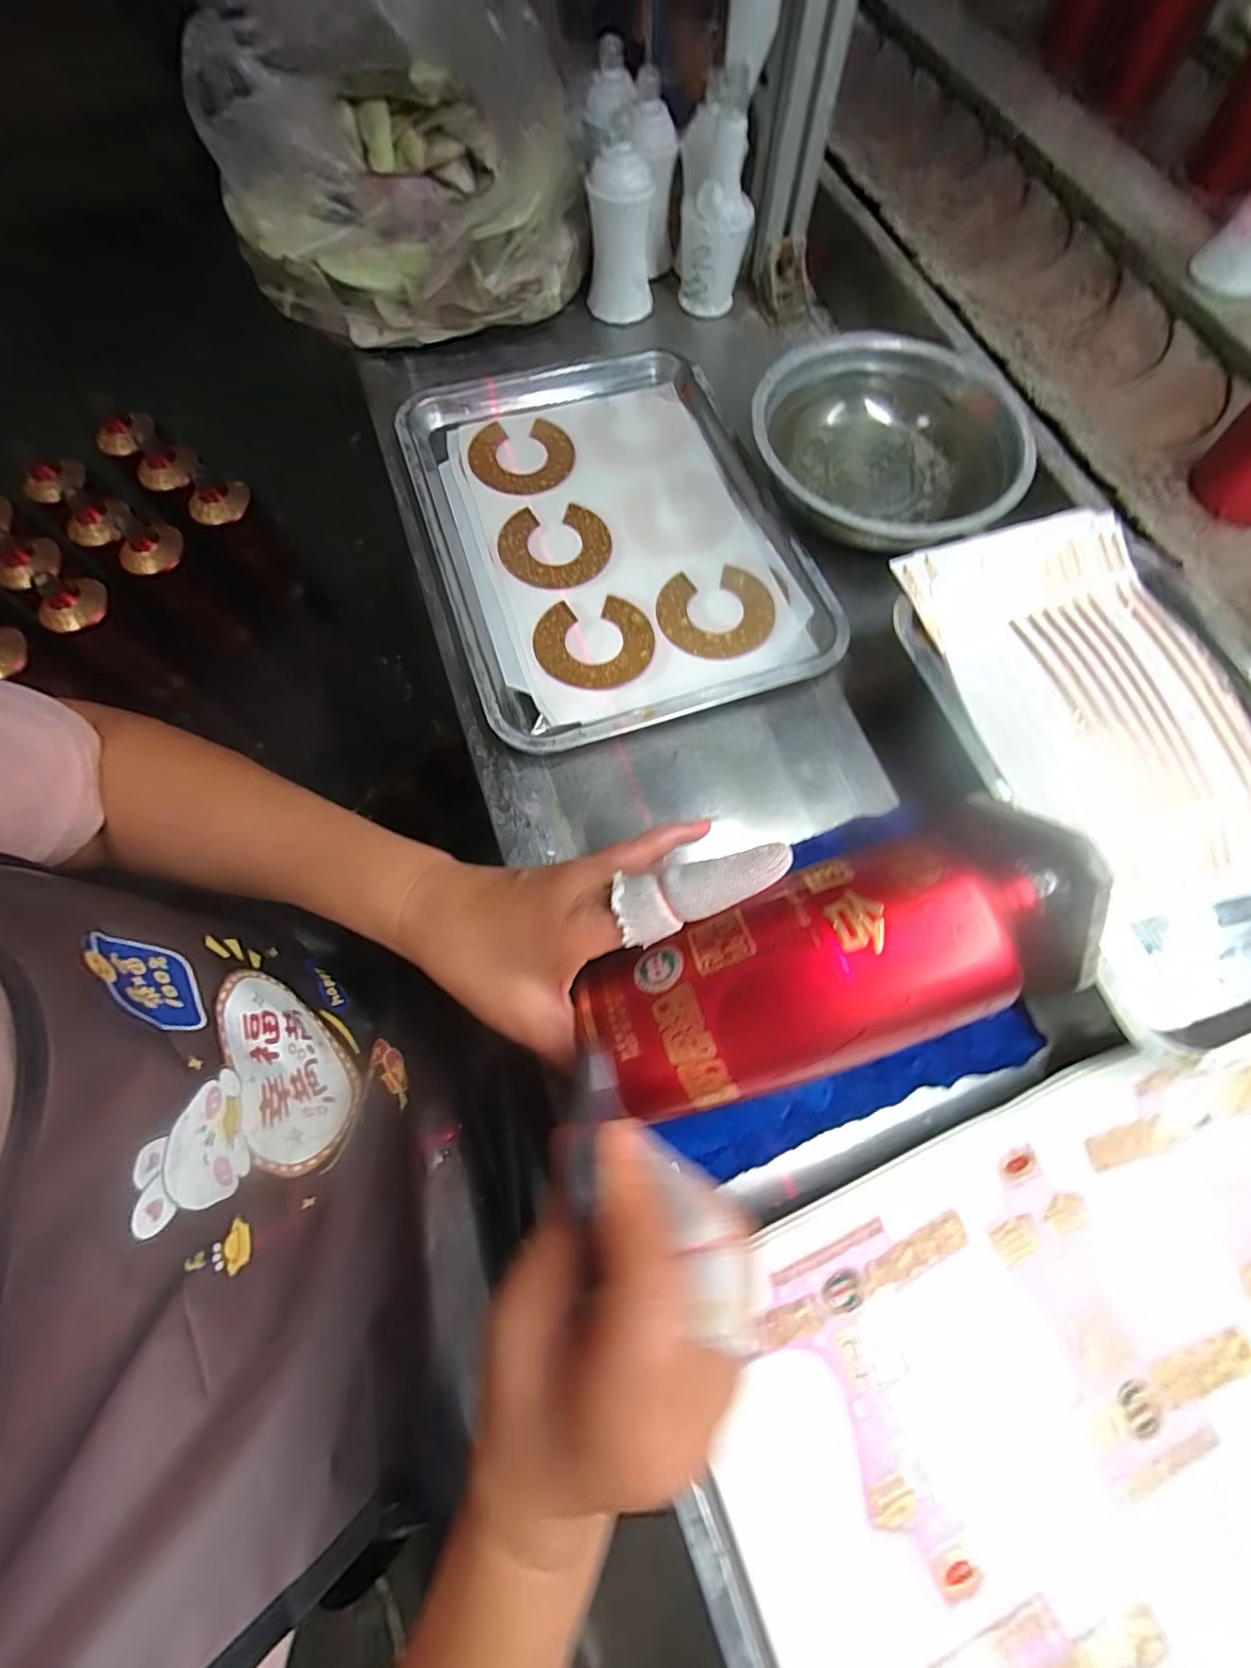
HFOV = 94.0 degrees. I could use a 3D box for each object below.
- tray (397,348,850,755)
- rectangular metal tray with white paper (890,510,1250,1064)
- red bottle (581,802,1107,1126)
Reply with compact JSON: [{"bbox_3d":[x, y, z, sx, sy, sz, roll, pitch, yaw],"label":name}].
[{"bbox_3d":[-0.012,-0.233,0.432,0.254,0.026,0.338,-17,72,-4],"label":"tray"},{"bbox_3d":[0.304,-0.050,0.340,0.218,0.021,0.307,-15,74,-9],"label":"rectangular metal tray with white paper"},{"bbox_3d":[0.090,0.052,0.244,0.217,0.059,0.082,-20,72,-3],"label":"red bottle"}]

